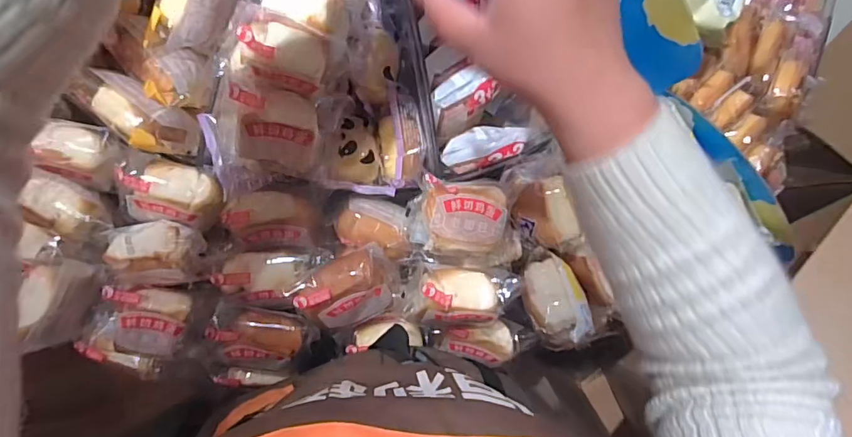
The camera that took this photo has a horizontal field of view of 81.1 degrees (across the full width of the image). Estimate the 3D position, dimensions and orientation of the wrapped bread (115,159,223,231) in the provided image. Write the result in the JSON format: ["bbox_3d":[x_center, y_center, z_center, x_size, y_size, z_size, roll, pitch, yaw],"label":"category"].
[{"bbox_3d":[-0.268,-0.024,0.529,0.099,0.041,0.069,9,88,-8],"label":"wrapped bread"}]

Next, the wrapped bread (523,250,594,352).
[{"bbox_3d":[0.144,0.086,0.566,0.064,0.044,0.101,-21,83,20],"label":"wrapped bread"}]

